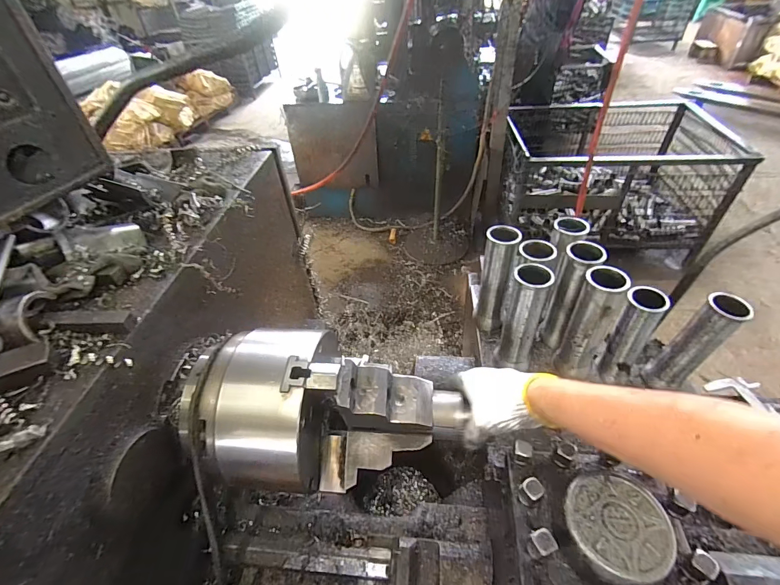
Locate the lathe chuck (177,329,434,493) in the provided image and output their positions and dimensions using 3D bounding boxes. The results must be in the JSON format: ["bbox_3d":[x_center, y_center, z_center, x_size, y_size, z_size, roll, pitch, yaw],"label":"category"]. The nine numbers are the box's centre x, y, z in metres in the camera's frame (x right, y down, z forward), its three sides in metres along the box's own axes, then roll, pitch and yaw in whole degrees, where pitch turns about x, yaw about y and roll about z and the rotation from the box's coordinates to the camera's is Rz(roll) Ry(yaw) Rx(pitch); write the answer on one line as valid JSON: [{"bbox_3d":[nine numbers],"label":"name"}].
[{"bbox_3d":[-0.098,0.155,0.475,0.301,0.162,0.162,1,44,6],"label":"lathe chuck"}]

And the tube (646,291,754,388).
[{"bbox_3d":[0.471,0.082,0.578,0.055,0.184,0.058,-30,49,-24],"label":"tube"}]

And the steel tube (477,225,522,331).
[{"bbox_3d":[0.180,-0.017,0.634,0.051,0.186,0.064,6,45,11],"label":"steel tube"}]

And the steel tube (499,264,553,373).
[{"bbox_3d":[0.200,0.043,0.563,0.050,0.184,0.052,8,46,13],"label":"steel tube"}]

